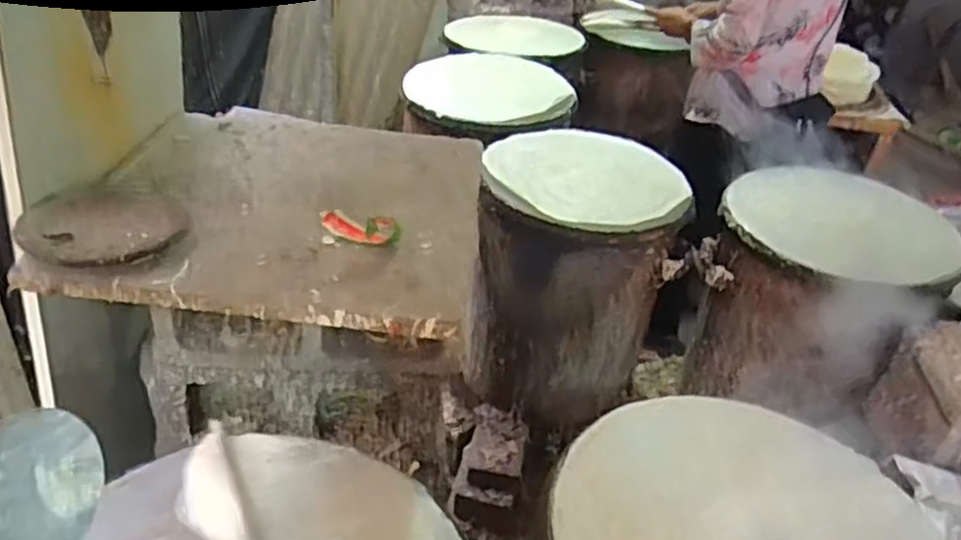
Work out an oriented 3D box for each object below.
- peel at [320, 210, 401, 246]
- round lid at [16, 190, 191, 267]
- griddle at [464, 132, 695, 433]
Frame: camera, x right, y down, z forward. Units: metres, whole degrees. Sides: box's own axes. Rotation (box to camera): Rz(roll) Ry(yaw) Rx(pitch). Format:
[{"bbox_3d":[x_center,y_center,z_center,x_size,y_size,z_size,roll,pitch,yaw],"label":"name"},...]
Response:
[{"bbox_3d":[-0.128,-0.045,0.769,0.084,0.028,0.024,9,34,2],"label":"peel"},{"bbox_3d":[-0.377,-0.043,0.735,0.150,0.022,0.150,5,34,-3],"label":"round lid"},{"bbox_3d":[0.169,0.014,1.449,0.376,0.466,0.333,2,34,-8],"label":"griddle"}]

